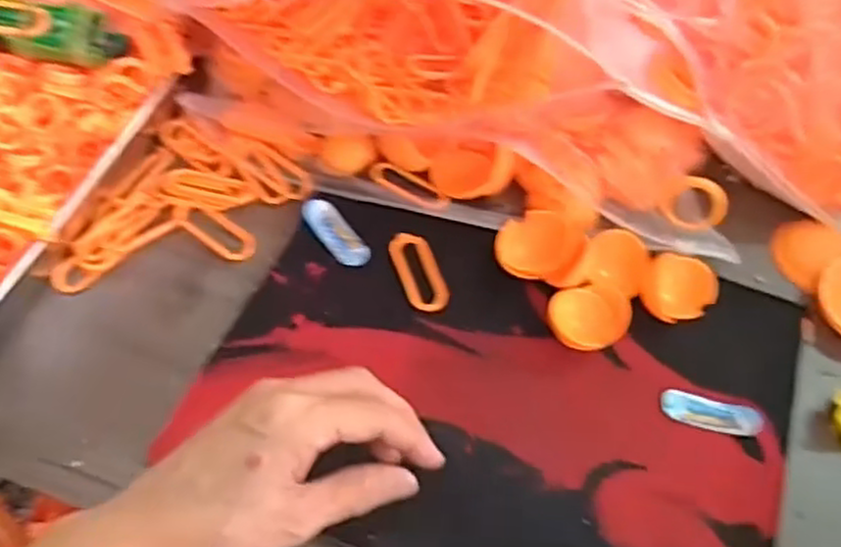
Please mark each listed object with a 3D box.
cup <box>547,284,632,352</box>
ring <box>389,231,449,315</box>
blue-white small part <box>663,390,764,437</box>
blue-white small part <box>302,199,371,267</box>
[{"bbox_3d":[0.096,0.027,0.430,0.047,0.022,0.038,-13,61,-10],"label":"cup"},{"bbox_3d":[-0.001,-0.002,0.459,0.025,0.005,0.056,-18,62,-12],"label":"ring"},{"bbox_3d":[0.165,0.079,0.420,0.054,0.005,0.020,12,60,5],"label":"blue-white small part"},{"bbox_3d":[-0.054,-0.026,0.470,0.020,0.005,0.056,-34,67,-20],"label":"blue-white small part"}]

